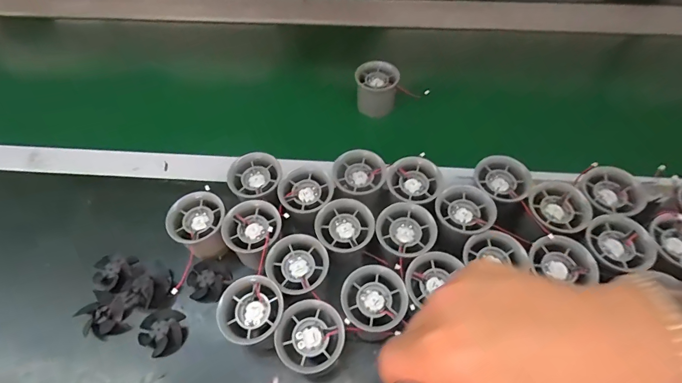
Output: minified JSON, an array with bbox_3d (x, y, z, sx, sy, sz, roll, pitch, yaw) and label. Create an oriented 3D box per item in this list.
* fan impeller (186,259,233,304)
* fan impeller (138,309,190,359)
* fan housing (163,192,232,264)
[{"bbox_3d":[-0.134,0.091,0.387,0.037,0.014,0.041,18,59,14],"label":"fan impeller"},{"bbox_3d":[-0.167,0.133,0.361,0.037,0.019,0.040,-1,56,2],"label":"fan impeller"},{"bbox_3d":[-0.140,0.042,0.390,0.056,0.059,0.060,-24,59,-13],"label":"fan housing"}]

